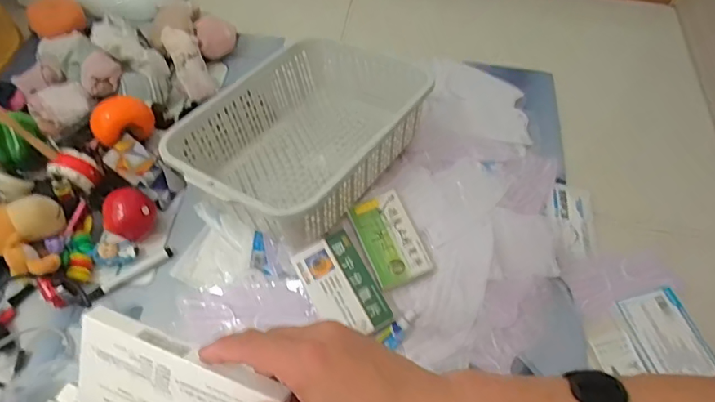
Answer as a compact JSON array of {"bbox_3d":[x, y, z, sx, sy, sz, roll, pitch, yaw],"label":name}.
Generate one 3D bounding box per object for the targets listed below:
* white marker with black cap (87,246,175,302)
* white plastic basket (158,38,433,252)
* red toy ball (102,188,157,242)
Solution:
[{"bbox_3d":[-0.305,0.095,0.678,0.116,0.009,0.018,-34,64,-23],"label":"white marker with black cap"},{"bbox_3d":[-0.082,-0.095,0.740,0.259,0.134,0.345,31,60,17],"label":"white plastic basket"},{"bbox_3d":[-0.318,0.020,0.705,0.065,0.055,0.062,1,56,-2],"label":"red toy ball"}]

